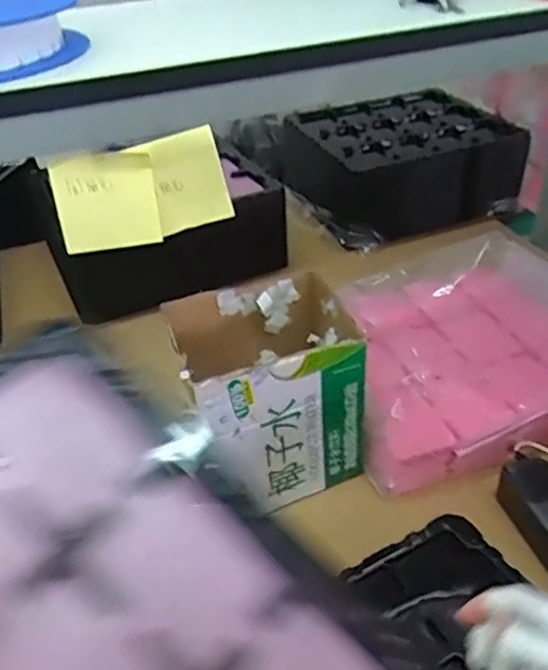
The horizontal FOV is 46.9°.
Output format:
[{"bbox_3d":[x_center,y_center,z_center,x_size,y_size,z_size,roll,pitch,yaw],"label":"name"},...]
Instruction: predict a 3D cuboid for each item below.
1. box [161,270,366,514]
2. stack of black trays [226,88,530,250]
[{"bbox_3d":[-0.008,0.066,0.716,0.187,0.194,0.163,-11,38,-12],"label":"box"},{"bbox_3d":[0.253,-0.369,1.326,0.407,0.168,0.380,-21,41,-24],"label":"stack of black trays"}]

